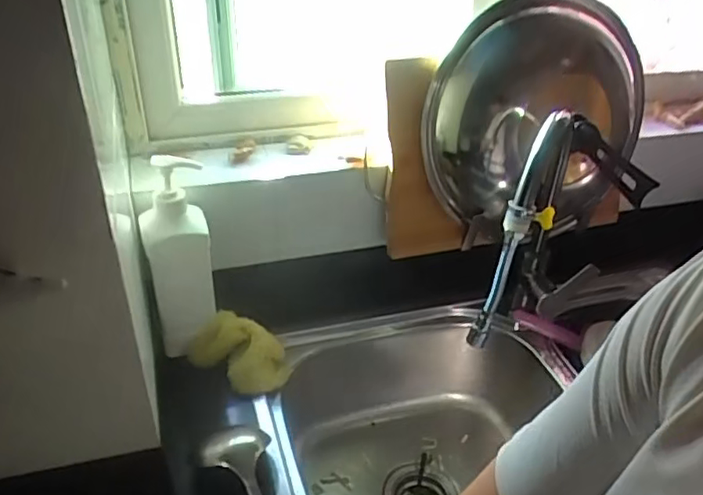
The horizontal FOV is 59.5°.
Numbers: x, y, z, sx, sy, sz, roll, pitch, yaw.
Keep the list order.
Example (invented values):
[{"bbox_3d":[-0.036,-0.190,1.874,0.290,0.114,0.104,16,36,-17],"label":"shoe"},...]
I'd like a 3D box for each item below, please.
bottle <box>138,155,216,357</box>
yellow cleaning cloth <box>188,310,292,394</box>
[{"bbox_3d":[-0.222,0.013,0.793,0.077,0.266,0.065,-13,38,-21],"label":"bottle"},{"bbox_3d":[-0.147,0.132,0.826,0.121,0.091,0.086,5,35,3],"label":"yellow cleaning cloth"}]

